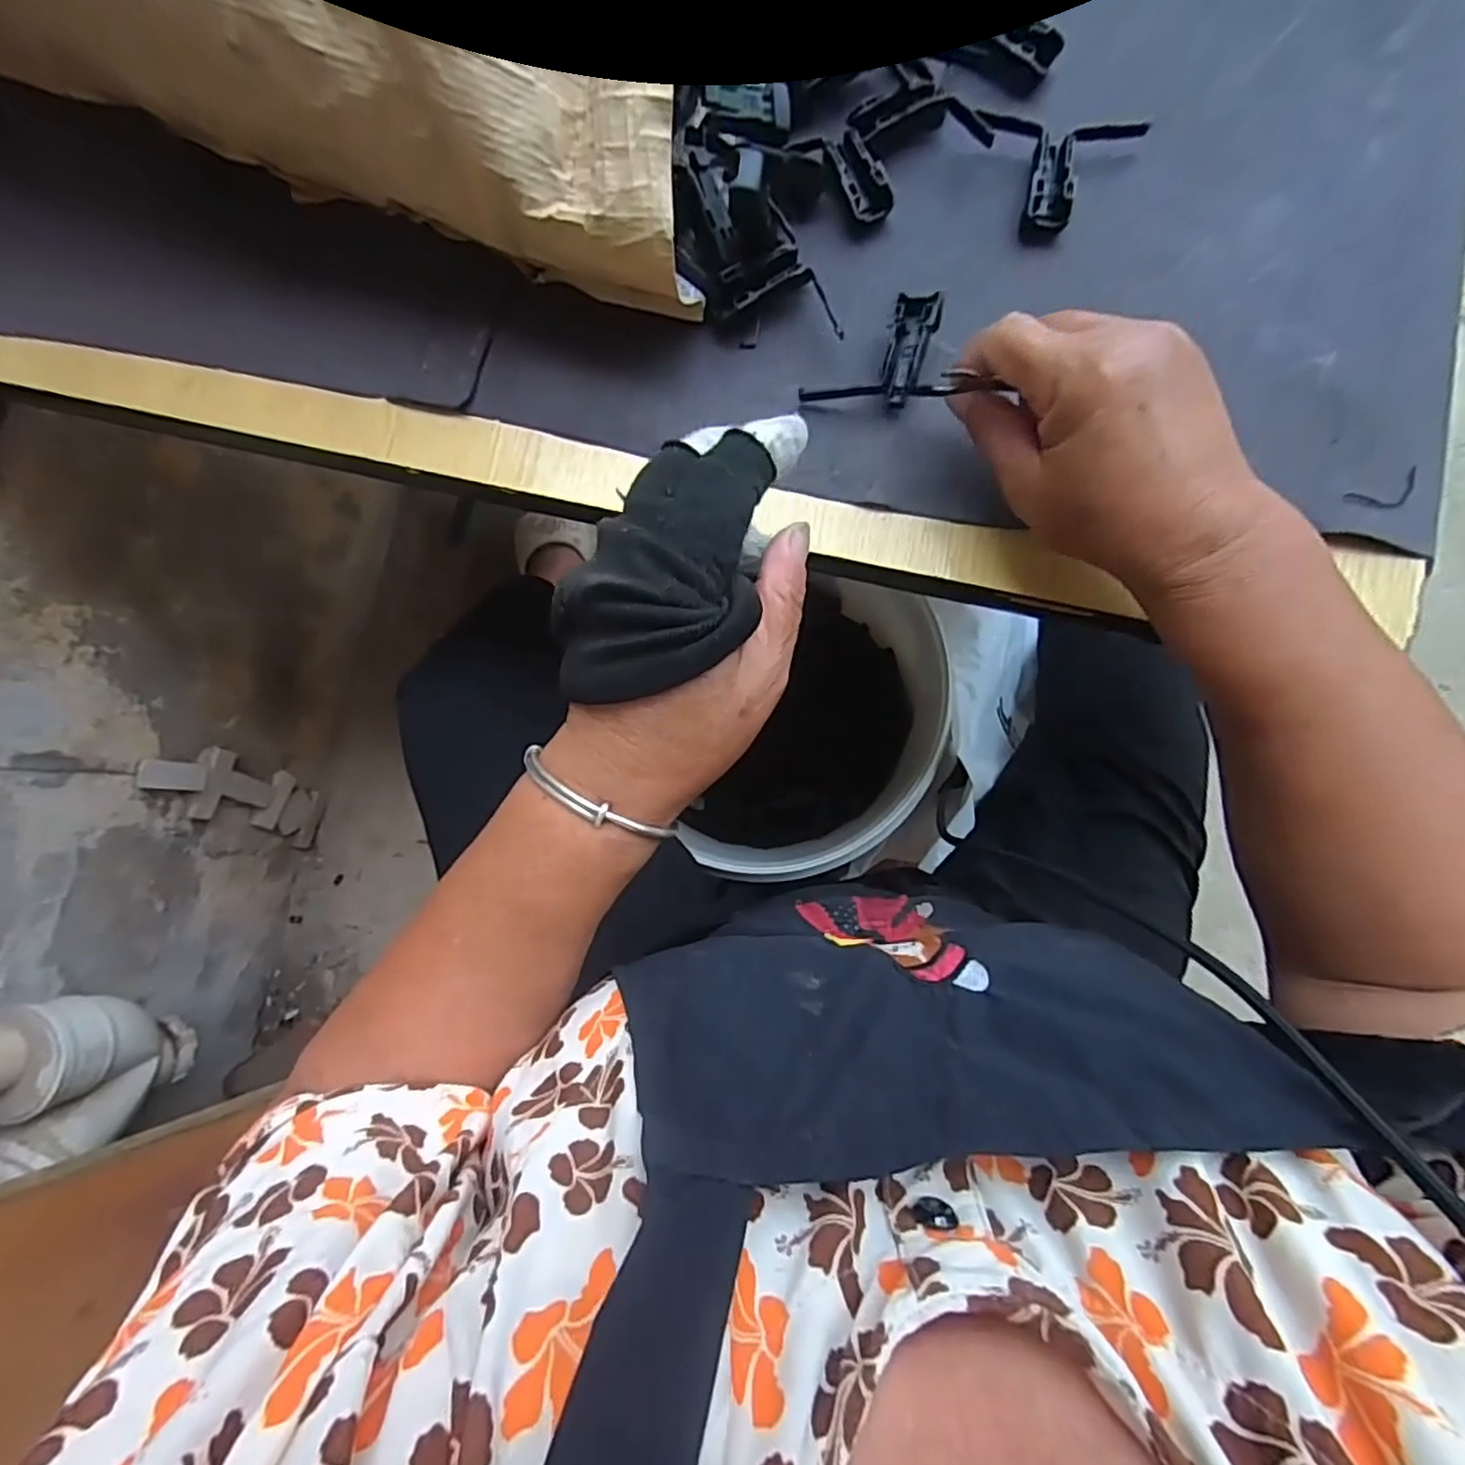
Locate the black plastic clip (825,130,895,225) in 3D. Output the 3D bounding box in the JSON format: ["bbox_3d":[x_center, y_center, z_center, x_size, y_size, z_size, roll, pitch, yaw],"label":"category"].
[{"bbox_3d":[0.059,-0.265,0.316,0.019,0.014,0.042,-28,84,0],"label":"black plastic clip"}]

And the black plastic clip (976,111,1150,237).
[{"bbox_3d":[0.152,-0.263,0.311,0.073,0.017,0.050,10,86,4],"label":"black plastic clip"}]

